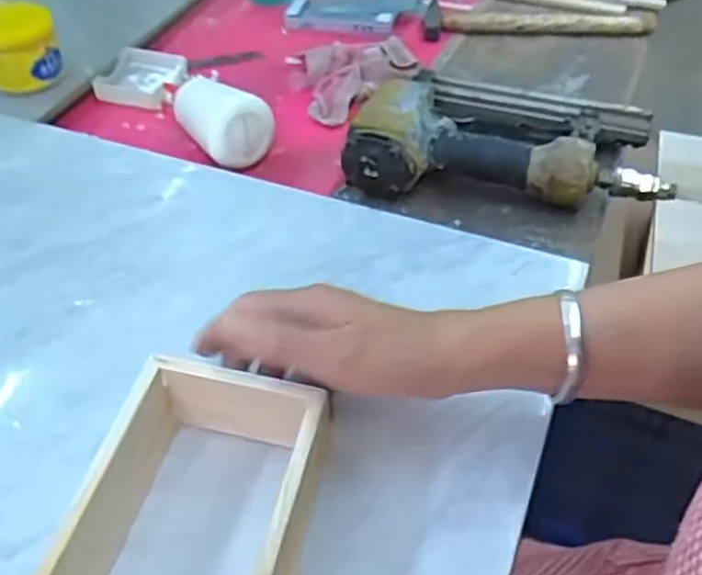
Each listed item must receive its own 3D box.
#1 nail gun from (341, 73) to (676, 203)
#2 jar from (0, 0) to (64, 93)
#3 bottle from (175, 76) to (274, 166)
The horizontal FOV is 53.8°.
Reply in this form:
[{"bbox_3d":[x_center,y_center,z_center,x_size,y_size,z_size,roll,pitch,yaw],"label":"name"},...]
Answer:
[{"bbox_3d":[0.129,-0.140,0.588,0.241,0.053,0.152,8,47,8],"label":"nail gun"},{"bbox_3d":[-0.323,-0.231,0.673,0.074,0.071,0.064,-24,51,-20],"label":"jar"},{"bbox_3d":[-0.116,-0.150,0.624,0.062,0.053,0.096,-28,53,-24],"label":"bottle"}]

